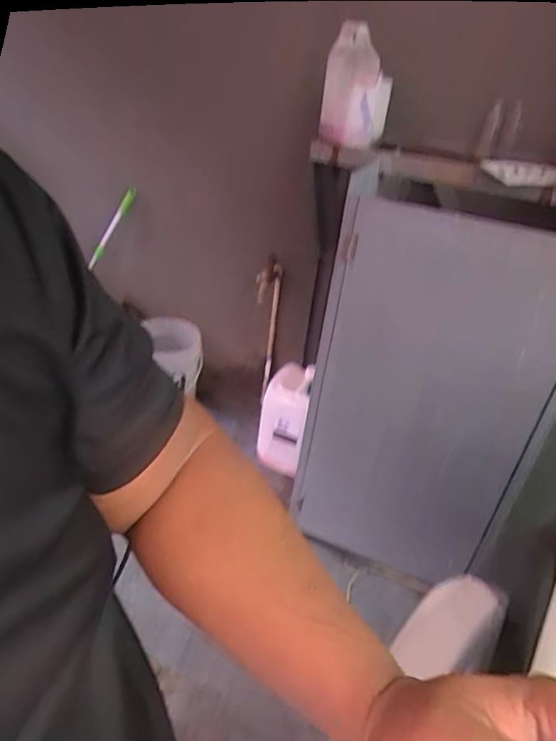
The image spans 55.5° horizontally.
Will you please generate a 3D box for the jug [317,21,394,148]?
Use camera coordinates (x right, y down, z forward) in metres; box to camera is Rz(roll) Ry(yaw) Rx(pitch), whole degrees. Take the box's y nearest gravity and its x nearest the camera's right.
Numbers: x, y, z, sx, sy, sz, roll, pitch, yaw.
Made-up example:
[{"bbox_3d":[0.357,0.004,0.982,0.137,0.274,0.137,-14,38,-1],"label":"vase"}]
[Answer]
[{"bbox_3d":[0.200,-0.708,1.332,0.175,0.257,0.186,9,32,2],"label":"jug"}]

